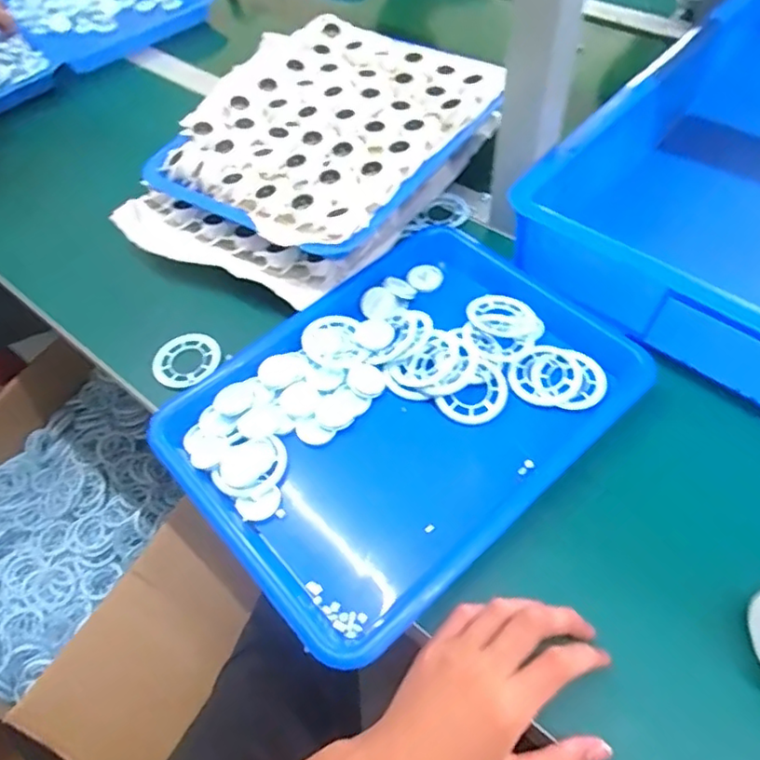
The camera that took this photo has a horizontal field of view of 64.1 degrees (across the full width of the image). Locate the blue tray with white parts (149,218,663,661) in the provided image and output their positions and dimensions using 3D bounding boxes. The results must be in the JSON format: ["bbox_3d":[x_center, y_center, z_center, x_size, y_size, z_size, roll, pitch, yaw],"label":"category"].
[{"bbox_3d":[0.020,0.018,0.486,0.338,0.029,0.249,-38,61,-20],"label":"blue tray with white parts"}]

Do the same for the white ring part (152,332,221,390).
[{"bbox_3d":[-0.172,-0.018,0.540,0.059,0.010,0.052,-24,57,-13],"label":"white ring part"}]

